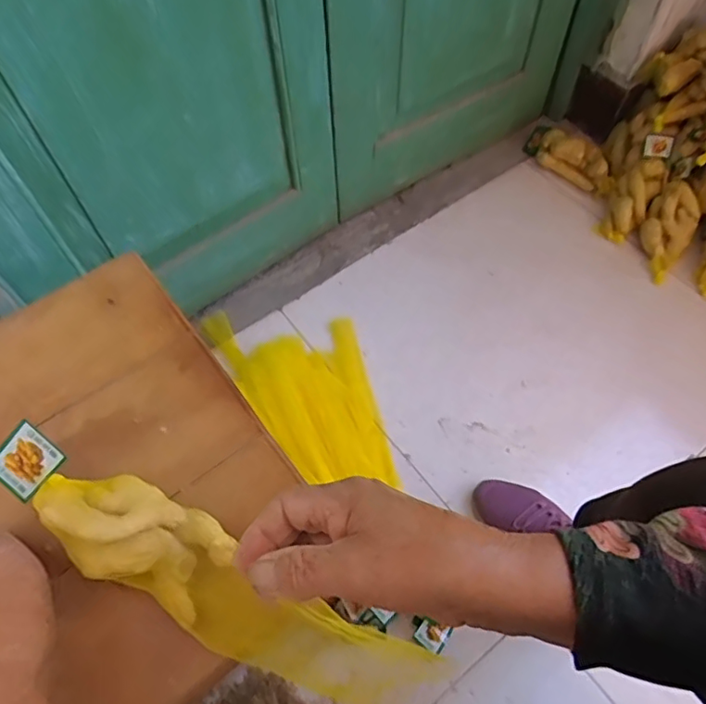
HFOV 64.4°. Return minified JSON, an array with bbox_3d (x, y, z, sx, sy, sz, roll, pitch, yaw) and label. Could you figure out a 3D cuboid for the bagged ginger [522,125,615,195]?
[{"bbox_3d":[0.426,-0.383,1.103,0.052,0.089,0.205,-39,68,-20],"label":"bagged ginger"}]

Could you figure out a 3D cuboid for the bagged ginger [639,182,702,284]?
[{"bbox_3d":[0.559,-0.214,0.999,0.091,0.038,0.163,34,107,12],"label":"bagged ginger"}]

